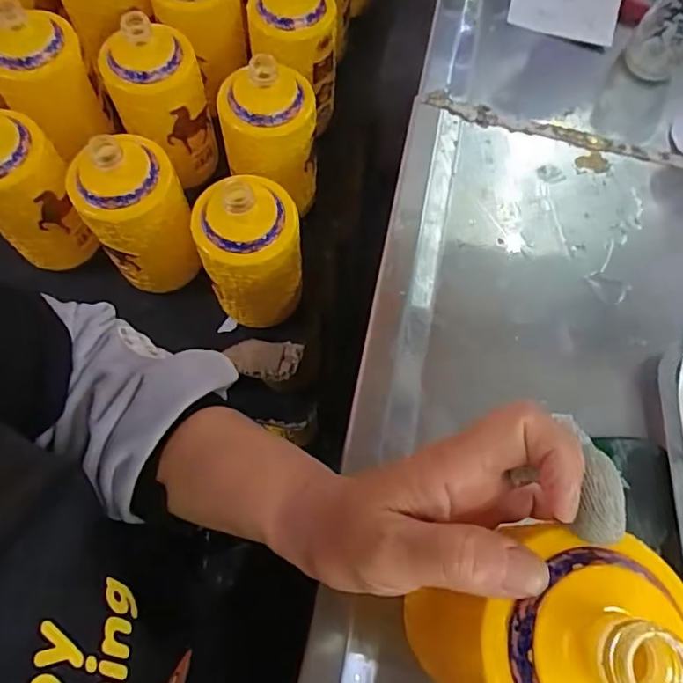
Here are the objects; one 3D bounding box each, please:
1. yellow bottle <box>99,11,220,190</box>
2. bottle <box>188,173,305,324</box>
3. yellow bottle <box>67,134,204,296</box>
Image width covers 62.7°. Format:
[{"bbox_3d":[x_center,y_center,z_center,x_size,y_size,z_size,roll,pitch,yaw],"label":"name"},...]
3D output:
[{"bbox_3d":[-0.183,-0.246,0.569,0.084,0.167,0.093,-17,71,-9],"label":"yellow bottle"},{"bbox_3d":[-0.081,-0.075,0.513,0.087,0.159,0.076,-11,71,-7],"label":"bottle"},{"bbox_3d":[-0.185,-0.114,0.517,0.087,0.161,0.081,-24,73,-11],"label":"yellow bottle"}]

